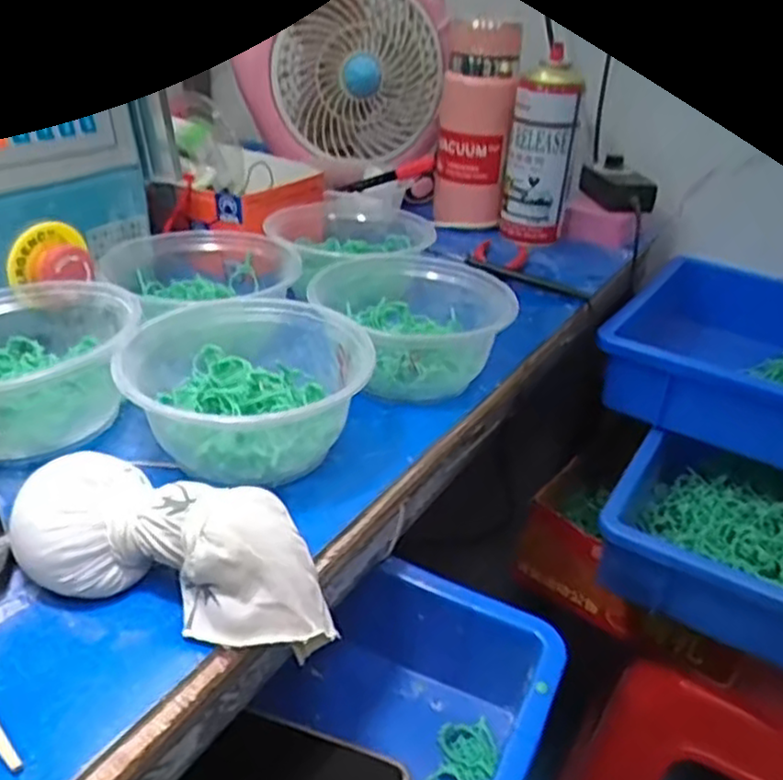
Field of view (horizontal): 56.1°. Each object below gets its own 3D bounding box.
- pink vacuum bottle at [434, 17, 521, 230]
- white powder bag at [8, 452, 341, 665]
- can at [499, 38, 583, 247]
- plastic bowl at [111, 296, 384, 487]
[{"bbox_3d":[0.084,-0.269,0.749,0.067,0.194,0.071,4,31,-3],"label":"pink vacuum bottle"},{"bbox_3d":[-0.092,0.069,0.322,0.142,0.047,0.057,11,31,8],"label":"white powder bag"},{"bbox_3d":[0.147,-0.230,0.724,0.065,0.167,0.052,12,31,10],"label":"can"},{"bbox_3d":[-0.083,0.001,0.418,0.134,0.060,0.124,-10,34,-24],"label":"plastic bowl"}]

